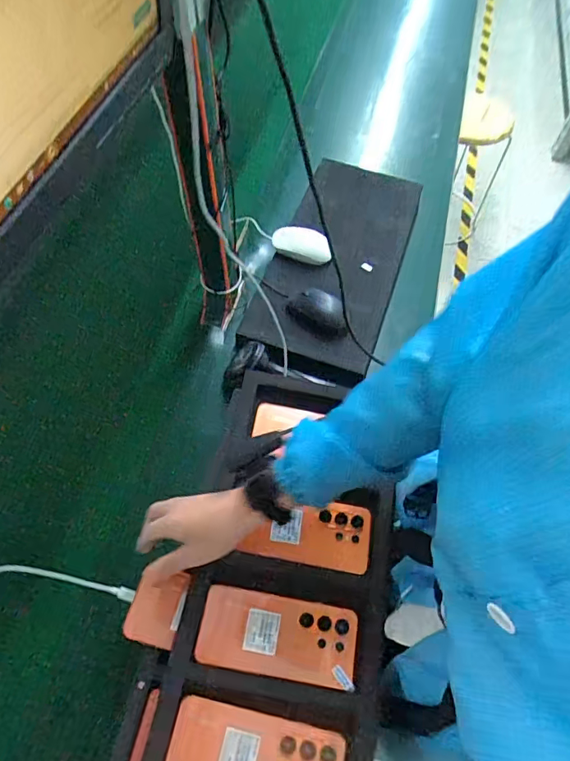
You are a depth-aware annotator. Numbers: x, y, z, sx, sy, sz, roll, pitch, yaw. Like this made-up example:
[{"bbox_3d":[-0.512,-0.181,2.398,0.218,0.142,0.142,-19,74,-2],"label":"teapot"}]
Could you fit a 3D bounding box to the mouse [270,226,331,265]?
[{"bbox_3d":[0.031,-0.242,0.839,0.104,0.033,0.050,18,62,9],"label":"mouse"}]

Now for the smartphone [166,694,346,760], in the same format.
[{"bbox_3d":[-0.028,0.368,0.459,0.165,0.012,0.076,11,61,5],"label":"smartphone"}]

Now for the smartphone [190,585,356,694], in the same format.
[{"bbox_3d":[-0.007,0.276,0.513,0.167,0.013,0.077,9,61,3],"label":"smartphone"}]

